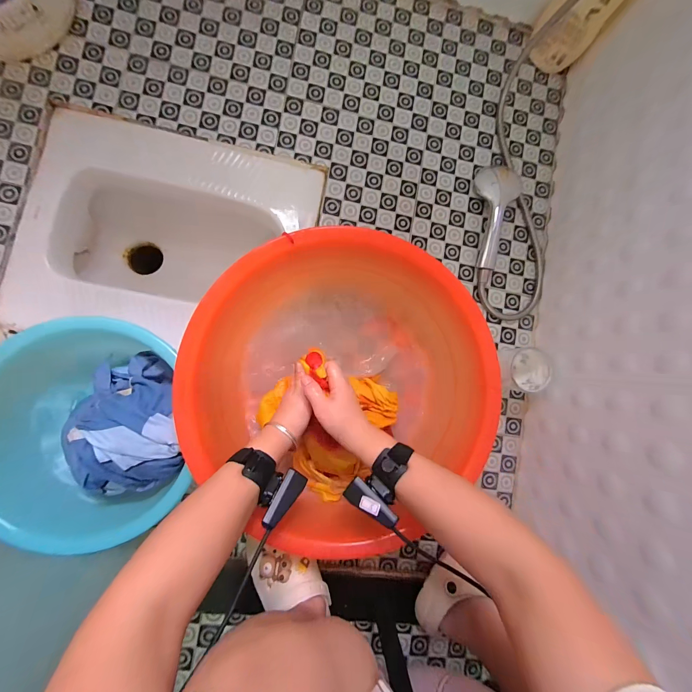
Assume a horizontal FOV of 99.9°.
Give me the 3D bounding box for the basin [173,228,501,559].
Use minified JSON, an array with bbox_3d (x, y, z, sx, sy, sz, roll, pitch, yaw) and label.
[{"bbox_3d":[-0.012,0.046,0.476,0.438,0.155,0.411,0,88,-5],"label":"basin"}]

